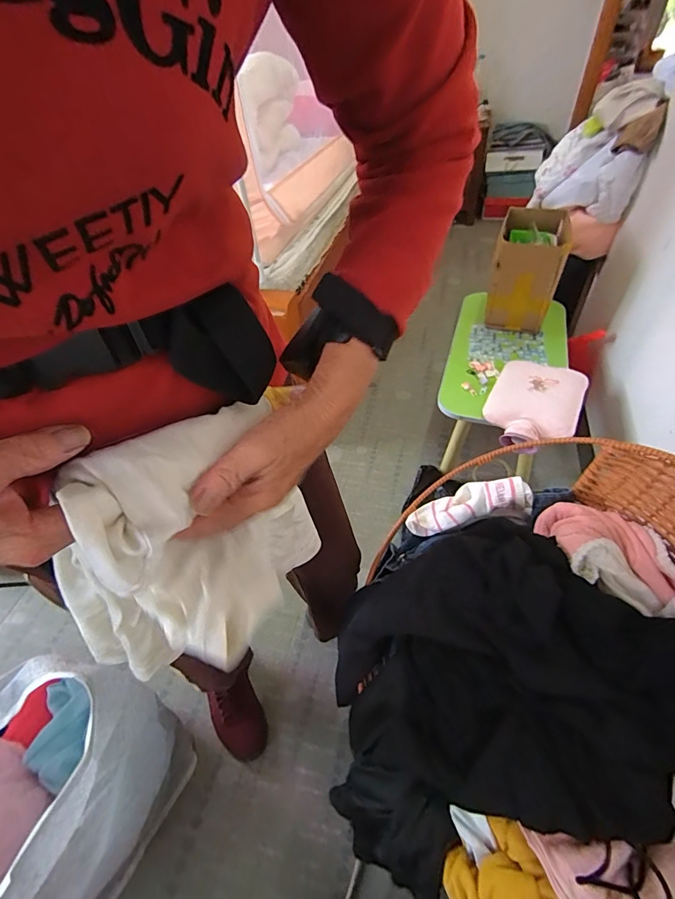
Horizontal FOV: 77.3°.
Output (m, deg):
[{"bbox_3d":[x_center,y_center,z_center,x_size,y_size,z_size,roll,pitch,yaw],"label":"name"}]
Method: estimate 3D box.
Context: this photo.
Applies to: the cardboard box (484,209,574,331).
[{"bbox_3d":[0.522,-0.496,1.186,0.169,0.242,0.280,13,50,16],"label":"cardboard box"}]

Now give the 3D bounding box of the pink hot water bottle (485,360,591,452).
[{"bbox_3d":[0.446,-0.109,0.964,0.193,0.036,0.293,20,52,22],"label":"pink hot water bottle"}]

